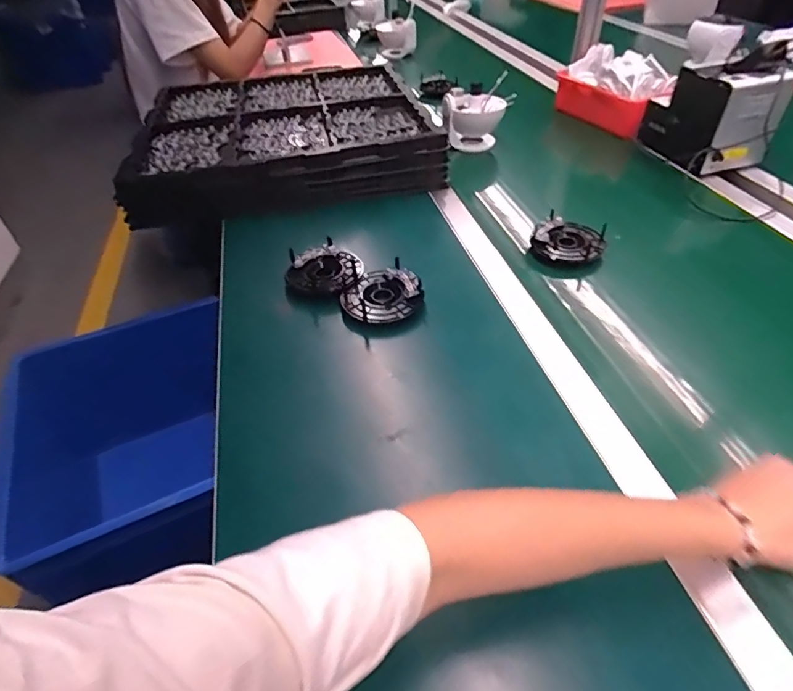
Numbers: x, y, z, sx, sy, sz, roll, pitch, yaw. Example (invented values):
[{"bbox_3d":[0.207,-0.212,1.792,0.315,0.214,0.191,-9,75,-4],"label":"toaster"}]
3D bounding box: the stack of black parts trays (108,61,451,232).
[{"bbox_3d":[-0.226,-0.410,0.942,0.525,0.092,0.503,-13,44,-9],"label":"stack of black parts trays"}]

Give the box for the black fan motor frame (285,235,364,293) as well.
[{"bbox_3d":[-0.098,-0.105,0.648,0.099,0.024,0.097,-21,46,-17],"label":"black fan motor frame"}]

